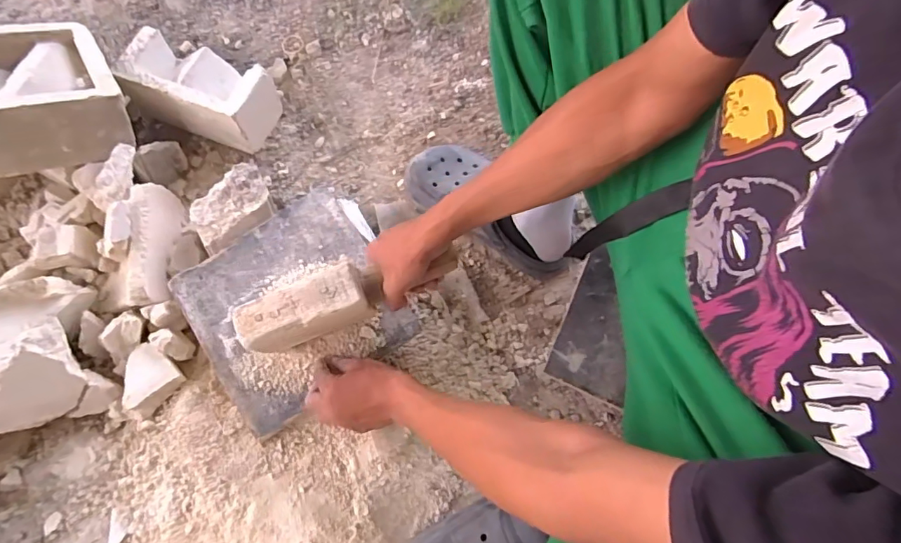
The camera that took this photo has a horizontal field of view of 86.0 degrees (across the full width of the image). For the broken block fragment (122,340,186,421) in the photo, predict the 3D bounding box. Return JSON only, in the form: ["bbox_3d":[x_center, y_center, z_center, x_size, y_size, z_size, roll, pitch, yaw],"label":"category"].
[{"bbox_3d":[-0.394,0.140,0.620,0.069,0.024,0.078,36,75,7],"label":"broken block fragment"}]

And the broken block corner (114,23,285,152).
[{"bbox_3d":[-0.383,-0.281,0.745,0.196,0.097,0.101,20,73,3],"label":"broken block corner"}]

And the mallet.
[{"bbox_3d":[-0.114,0.029,0.540,0.241,0.055,0.061,-20,74,-10],"label":"mallet"}]

